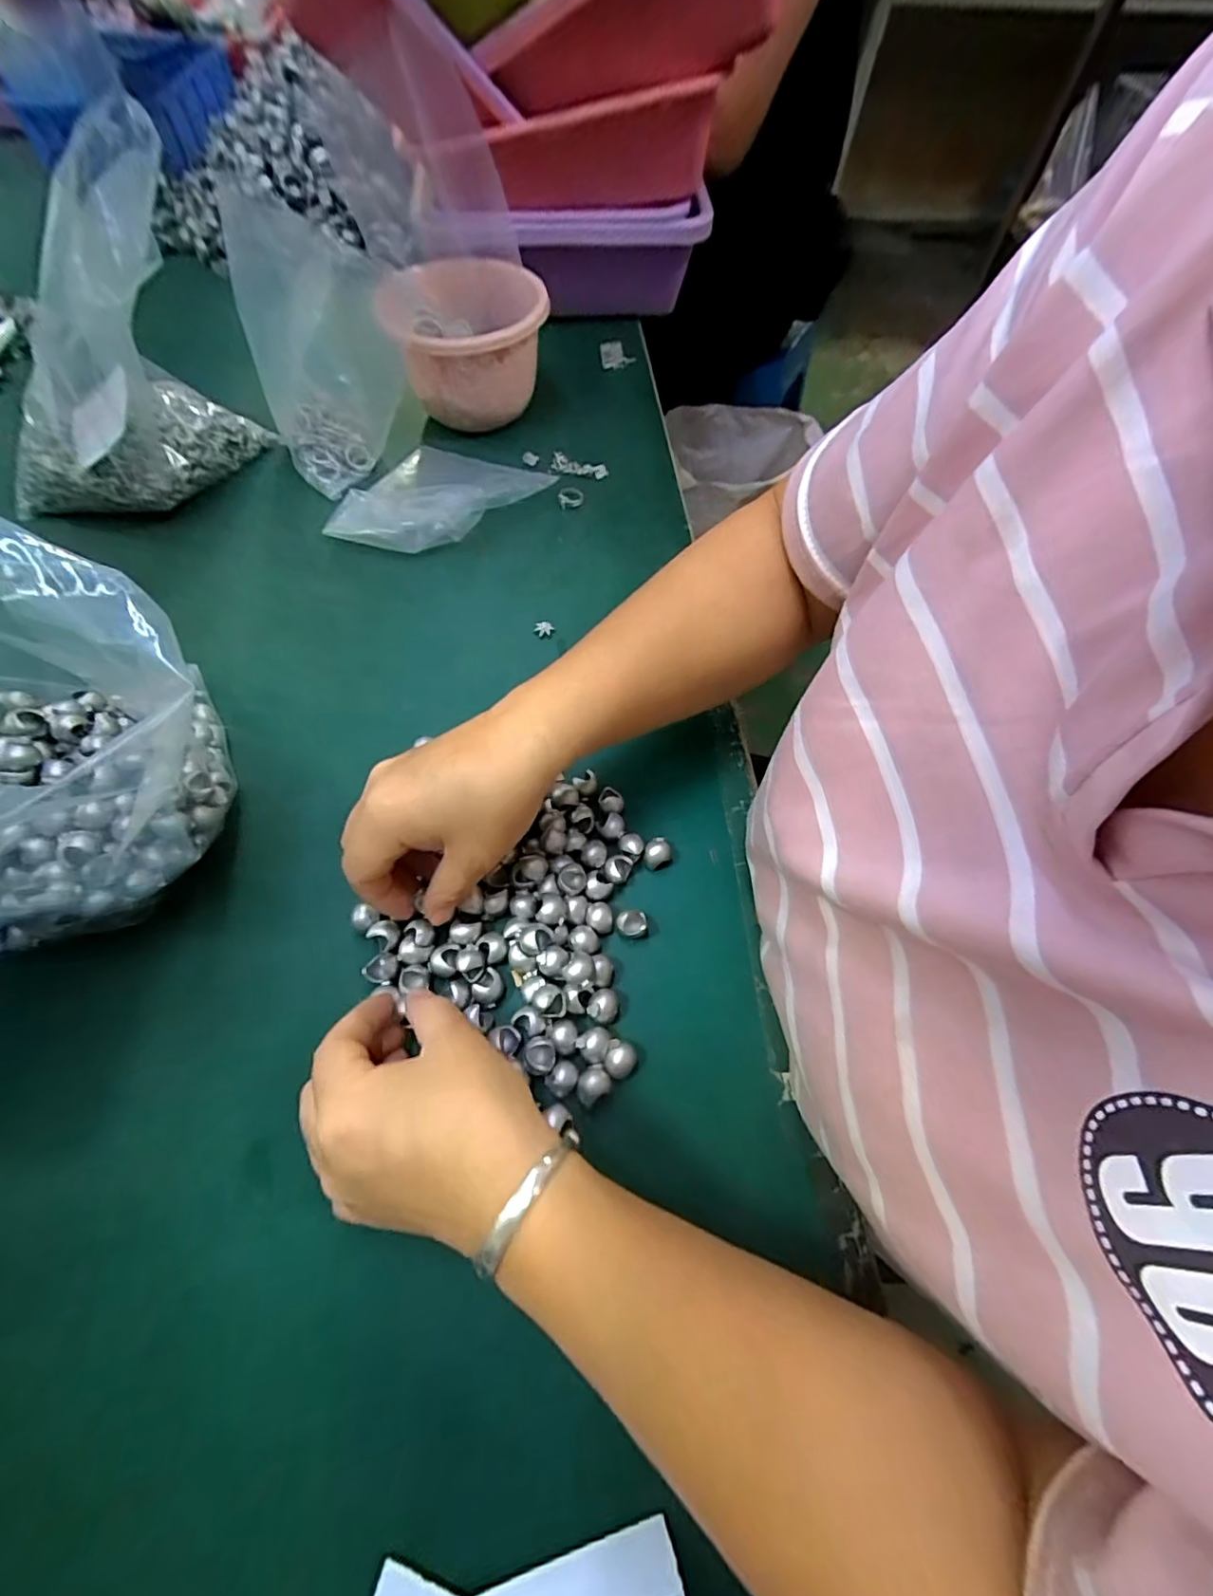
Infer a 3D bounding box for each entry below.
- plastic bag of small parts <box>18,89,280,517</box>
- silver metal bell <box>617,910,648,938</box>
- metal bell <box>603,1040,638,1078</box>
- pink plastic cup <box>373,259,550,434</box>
[{"bbox_3d":[-0.374,-0.320,0.420,0.201,0.182,0.135,4,62,2],"label":"plastic bag of small parts"},{"bbox_3d":[0.015,0.071,0.317,0.018,0.012,0.016,-36,68,-17],"label":"silver metal bell"},{"bbox_3d":[0.007,0.133,0.286,0.015,0.013,0.016,0,62,0],"label":"metal bell"},{"bbox_3d":[-0.114,-0.400,0.500,0.122,0.105,0.137,-1,62,-1],"label":"pink plastic cup"}]

